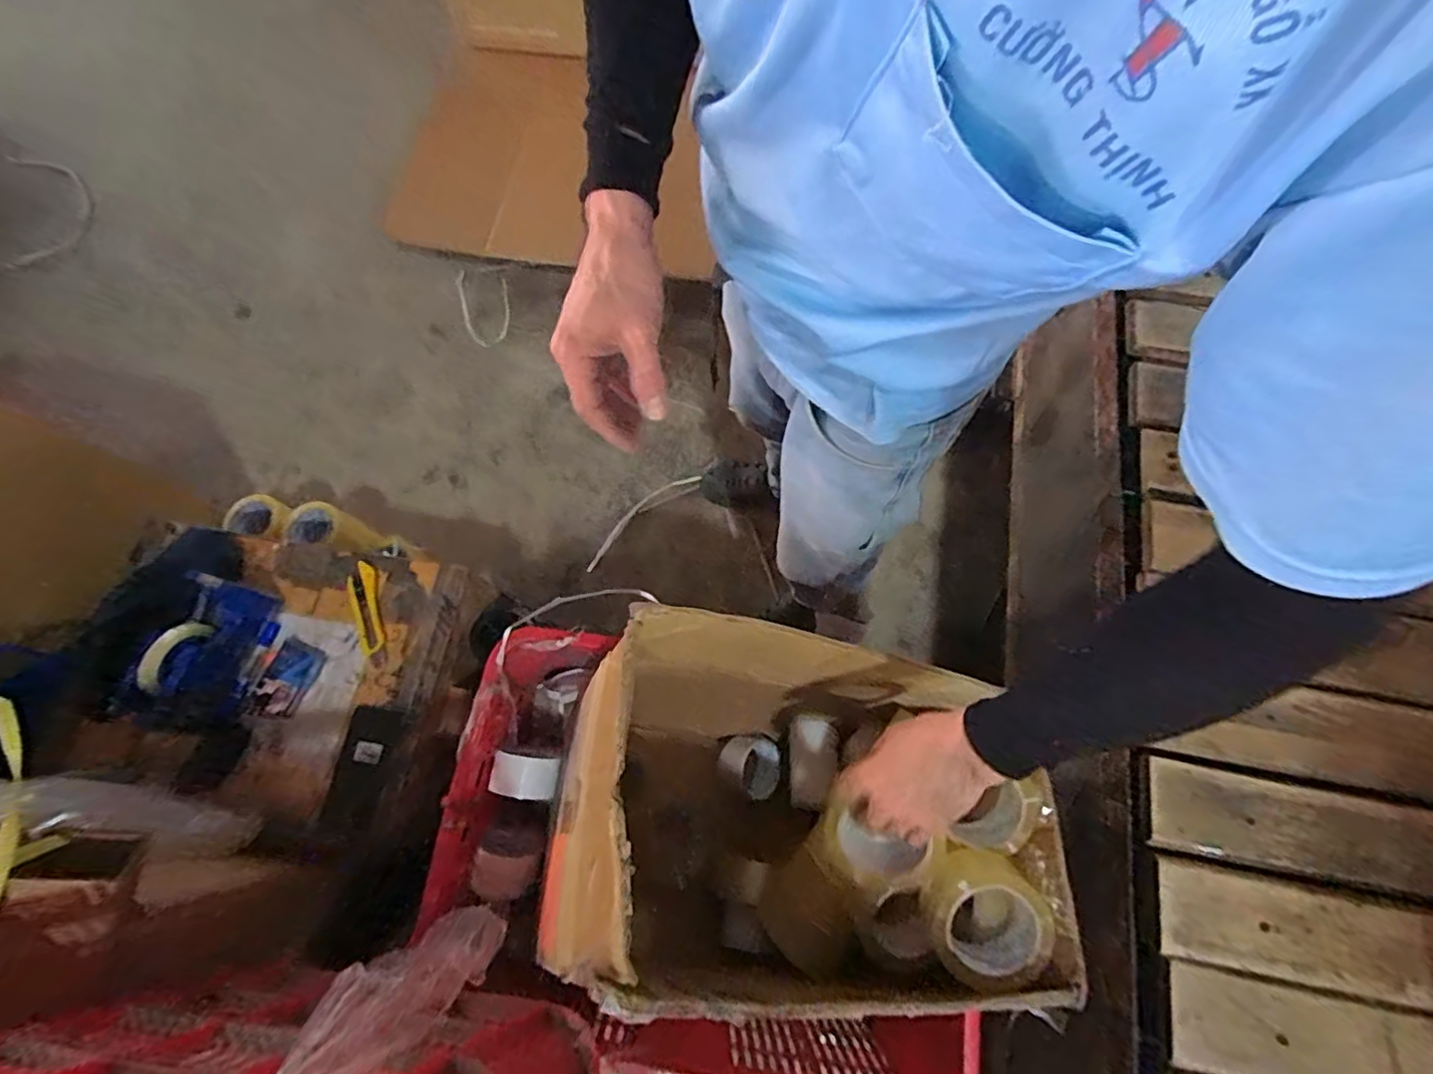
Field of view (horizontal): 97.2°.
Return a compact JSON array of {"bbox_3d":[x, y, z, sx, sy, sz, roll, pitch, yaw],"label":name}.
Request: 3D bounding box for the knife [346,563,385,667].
[{"bbox_3d":[-0.508,0.114,0.917,0.038,0.019,0.158,-16,71,-6],"label":"knife"}]

